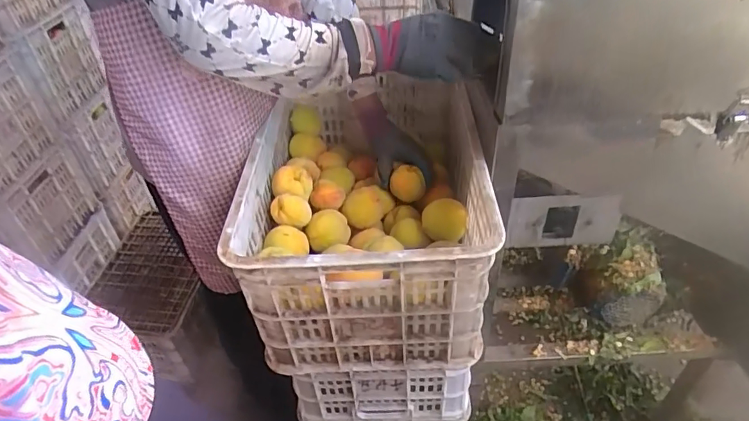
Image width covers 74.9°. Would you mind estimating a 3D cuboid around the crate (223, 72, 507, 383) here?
[{"bbox_3d":[-0.014,-0.012,0.831,0.339,0.259,0.494,-1,41,1],"label":"crate"}]

